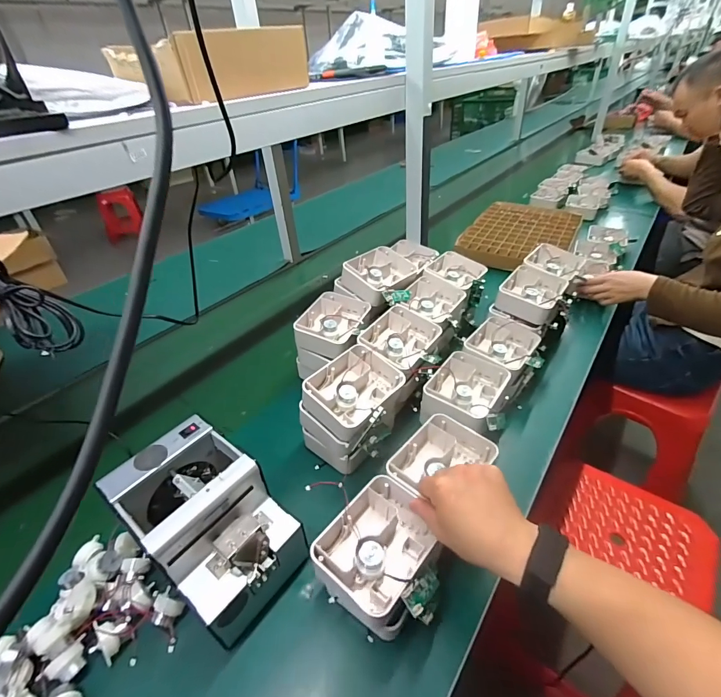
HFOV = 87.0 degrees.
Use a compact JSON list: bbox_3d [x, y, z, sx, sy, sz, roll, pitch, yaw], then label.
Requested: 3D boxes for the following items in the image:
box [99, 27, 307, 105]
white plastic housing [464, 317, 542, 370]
[{"bbox_3d":[-0.207,-0.395,0.535,0.169,0.072,0.211,26,45,37],"label":"box"},{"bbox_3d":[0.252,-0.005,0.679,0.104,0.046,0.131,20,42,31],"label":"white plastic housing"}]

